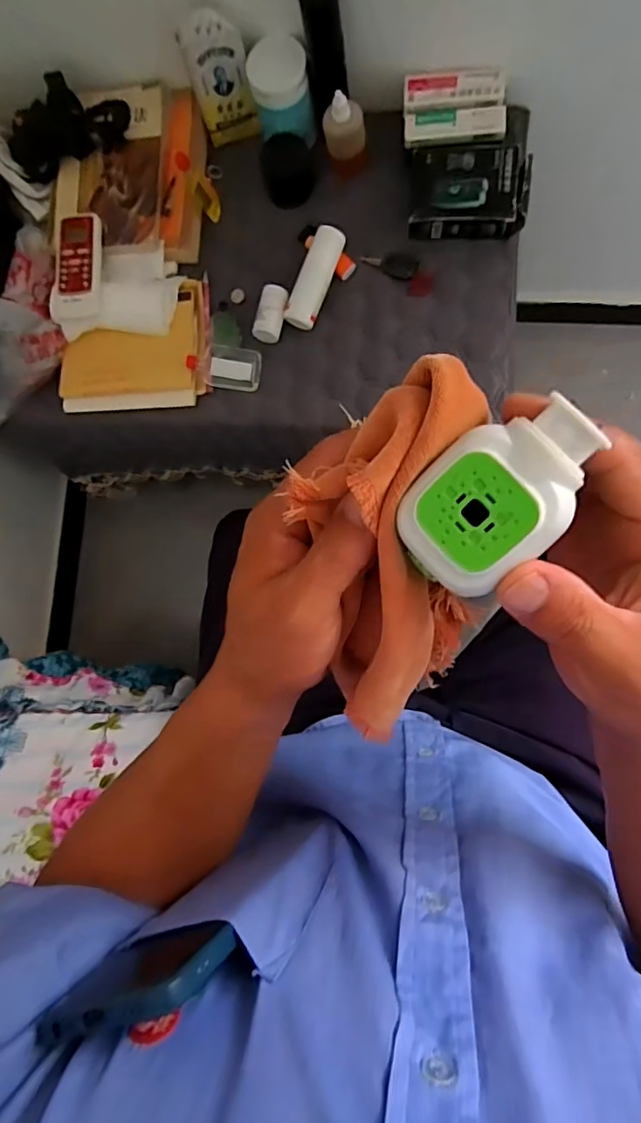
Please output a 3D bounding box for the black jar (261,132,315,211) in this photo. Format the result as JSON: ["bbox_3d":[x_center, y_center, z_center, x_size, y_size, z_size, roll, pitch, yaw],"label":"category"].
[{"bbox_3d":[-0.039,-0.488,0.695,0.066,0.051,0.064,-14,84,6],"label":"black jar"}]

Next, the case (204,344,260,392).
[{"bbox_3d":[-0.111,-0.243,0.692,0.071,0.012,0.051,10,103,5],"label":"case"}]

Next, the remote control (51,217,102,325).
[{"bbox_3d":[-0.301,-0.361,0.681,0.061,0.023,0.130,5,87,8],"label":"remote control"}]

